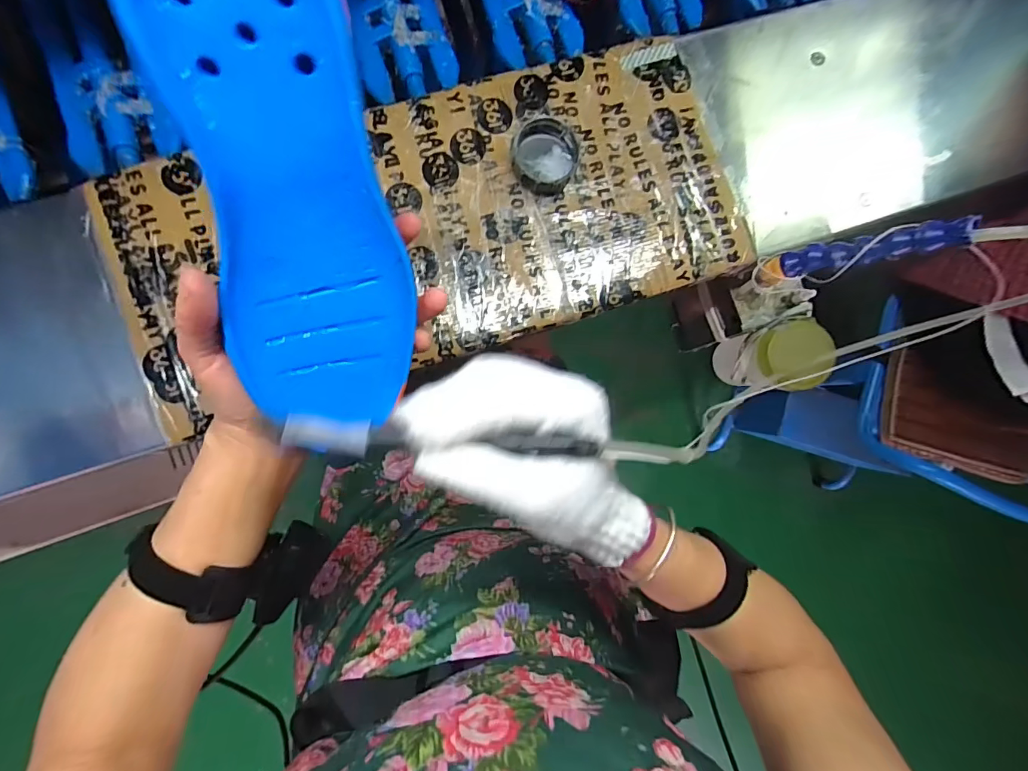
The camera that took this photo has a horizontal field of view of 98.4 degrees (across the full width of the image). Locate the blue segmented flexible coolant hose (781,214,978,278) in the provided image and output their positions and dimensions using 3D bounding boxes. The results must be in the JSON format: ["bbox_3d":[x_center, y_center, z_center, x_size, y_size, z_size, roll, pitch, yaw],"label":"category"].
[{"bbox_3d":[0.290,-0.113,0.367,0.018,0.129,0.026,9,87,-32],"label":"blue segmented flexible coolant hose"}]

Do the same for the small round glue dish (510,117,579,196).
[{"bbox_3d":[0.028,-0.212,0.413,0.060,0.020,0.062,0,88,-5],"label":"small round glue dish"}]

